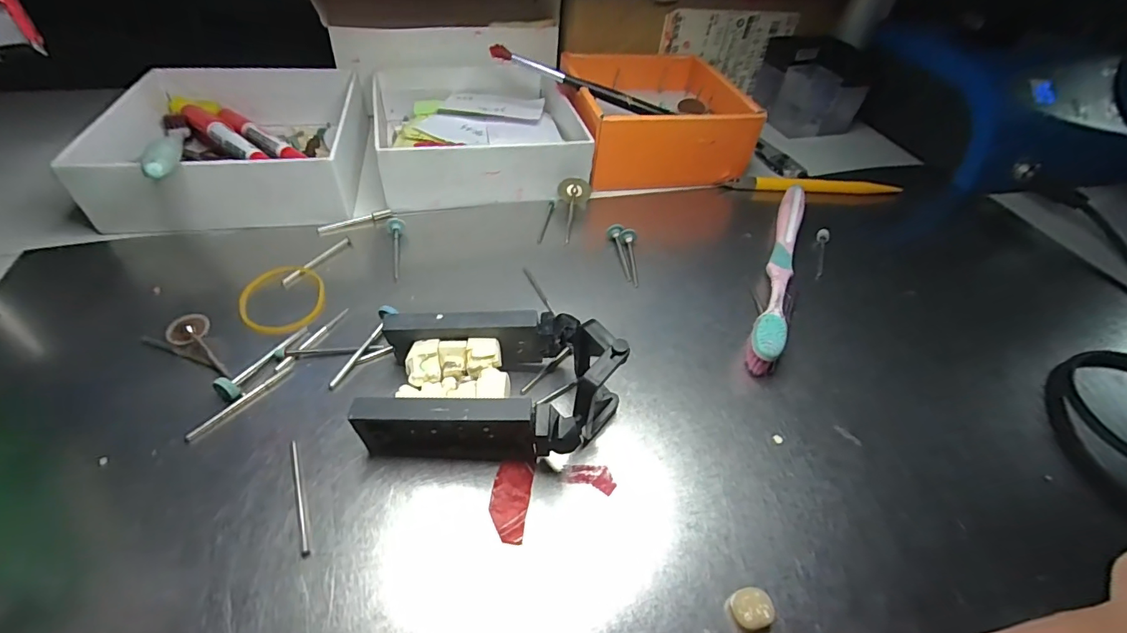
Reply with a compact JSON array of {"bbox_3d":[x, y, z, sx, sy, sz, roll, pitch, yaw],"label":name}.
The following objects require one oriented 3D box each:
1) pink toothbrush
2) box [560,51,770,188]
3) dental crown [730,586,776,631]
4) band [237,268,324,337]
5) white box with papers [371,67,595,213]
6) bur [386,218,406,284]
[{"bbox_3d":[0.125,-0.034,0.275,0.015,0.018,0.178,21,48,14],"label":"pink toothbrush"},{"bbox_3d":[0.062,-0.152,0.360,0.124,0.048,0.127,-10,48,-15],"label":"box"},{"bbox_3d":[0.060,0.094,0.155,0.012,0.006,0.011,3,47,-3],"label":"dental crown"},{"bbox_3d":[-0.138,-0.010,0.236,0.037,0.004,0.048,-9,48,-14],"label":"band"},{"bbox_3d":[-0.062,-0.134,0.341,0.136,0.036,0.137,-7,47,-13],"label":"white box with papers"},{"bbox_3d":[-0.093,-0.037,0.267,0.009,0.006,0.044,-7,63,-12],"label":"bur"}]

